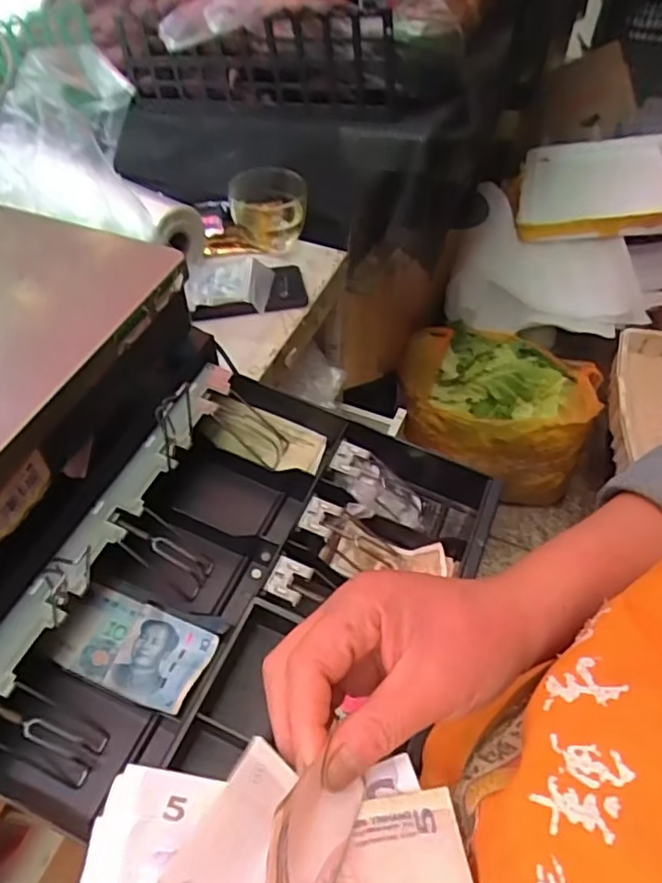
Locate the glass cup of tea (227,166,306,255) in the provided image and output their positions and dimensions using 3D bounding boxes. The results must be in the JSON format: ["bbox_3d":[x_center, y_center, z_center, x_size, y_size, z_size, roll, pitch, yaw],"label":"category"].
[{"bbox_3d":[-0.087,-0.312,0.823,0.104,0.090,0.083,5,51,2],"label":"glass cup of tea"}]

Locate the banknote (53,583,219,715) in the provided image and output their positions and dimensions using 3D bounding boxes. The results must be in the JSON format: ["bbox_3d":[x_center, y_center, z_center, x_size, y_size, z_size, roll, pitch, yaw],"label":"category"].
[{"bbox_3d":[-0.152,0.160,0.478,0.111,0.015,0.066,18,53,12],"label":"banknote"}]

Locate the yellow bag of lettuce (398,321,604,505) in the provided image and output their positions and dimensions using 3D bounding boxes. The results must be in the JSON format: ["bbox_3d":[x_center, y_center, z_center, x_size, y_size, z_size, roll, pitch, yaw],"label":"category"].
[{"bbox_3d":[0.398,-0.079,1.520,0.447,0.310,0.340,18,53,11],"label":"yellow bag of lettuce"}]

